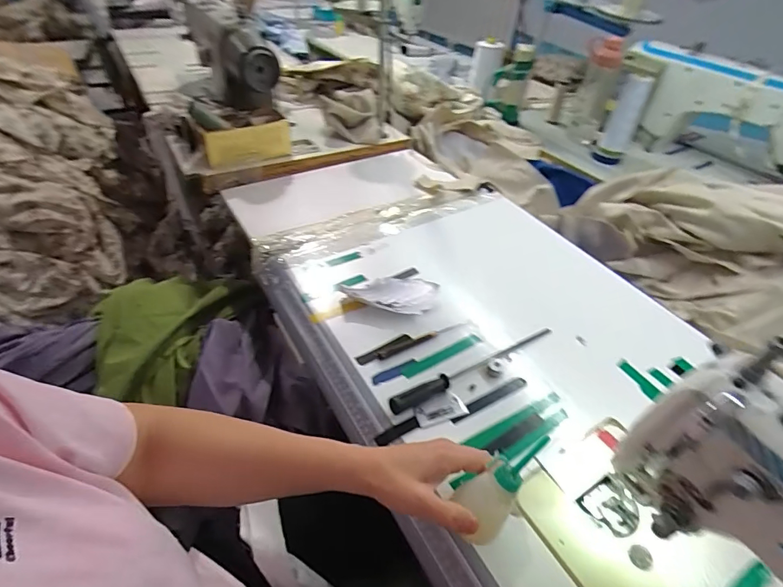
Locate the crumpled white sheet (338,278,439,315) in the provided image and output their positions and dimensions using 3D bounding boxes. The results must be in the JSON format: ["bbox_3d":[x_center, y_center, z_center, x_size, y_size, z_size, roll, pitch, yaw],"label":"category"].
[{"bbox_3d":[-0.002,-0.001,0.624,0.142,0.027,0.063,6,42,0],"label":"crumpled white sheet"}]

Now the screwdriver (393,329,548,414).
[{"bbox_3d":[0.112,0.093,0.558,0.264,0.023,0.019,-21,49,-26],"label":"screwdriver"}]

